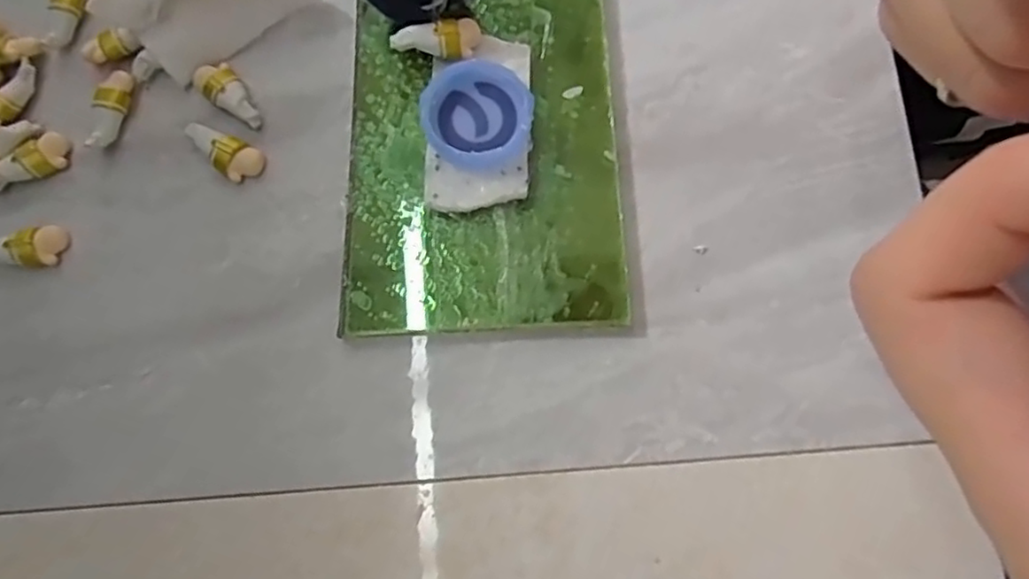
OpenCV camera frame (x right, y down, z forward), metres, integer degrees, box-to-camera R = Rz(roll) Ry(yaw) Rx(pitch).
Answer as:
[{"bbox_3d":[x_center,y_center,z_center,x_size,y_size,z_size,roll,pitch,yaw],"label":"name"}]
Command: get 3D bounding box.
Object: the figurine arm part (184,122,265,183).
[{"bbox_3d":[-0.074,-0.036,0.164,0.020,0.006,0.010,37,82,6],"label":"figurine arm part"}]

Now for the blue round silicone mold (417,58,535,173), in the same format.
[{"bbox_3d":[-0.009,-0.043,0.159,0.028,0.007,0.026,0,79,0],"label":"blue round silicone mold"}]

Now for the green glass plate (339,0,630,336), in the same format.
[{"bbox_3d":[-0.009,-0.040,0.164,0.066,0.006,0.101,-3,79,0],"label":"green glass plate"}]

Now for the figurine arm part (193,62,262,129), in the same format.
[{"bbox_3d":[-0.073,-0.050,0.166,0.022,0.006,0.010,42,82,7],"label":"figurine arm part"}]

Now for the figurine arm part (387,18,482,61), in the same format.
[{"bbox_3d":[-0.019,-0.062,0.159,0.022,0.005,0.009,-9,79,-17],"label":"figurine arm part"}]

